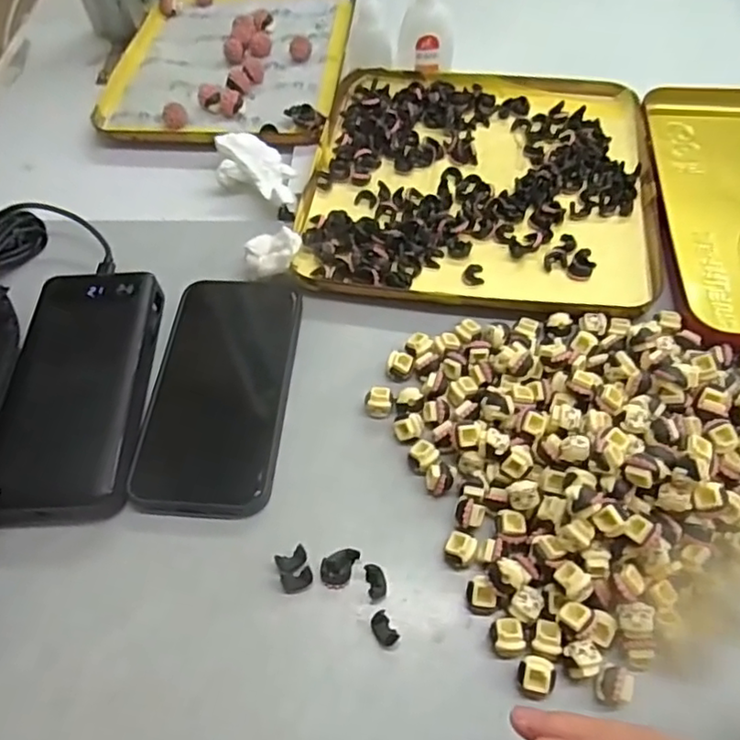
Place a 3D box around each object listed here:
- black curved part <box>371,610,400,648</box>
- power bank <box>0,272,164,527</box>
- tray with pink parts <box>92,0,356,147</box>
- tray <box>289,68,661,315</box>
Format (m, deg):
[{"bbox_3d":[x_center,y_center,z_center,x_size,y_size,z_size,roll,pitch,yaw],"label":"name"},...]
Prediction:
[{"bbox_3d":[0.007,0.124,0.295,0.009,0.004,0.016,-29,60,-15],"label":"black curved part"},{"bbox_3d":[-0.168,0.012,0.366,0.074,0.033,0.159,-4,57,1],"label":"power bank"},{"bbox_3d":[-0.121,-0.304,0.572,0.201,0.017,0.276,4,55,6],"label":"tray with pink parts"},{"bbox_3d":[0.080,-0.142,0.457,0.238,0.018,0.241,6,57,7],"label":"tray"}]

